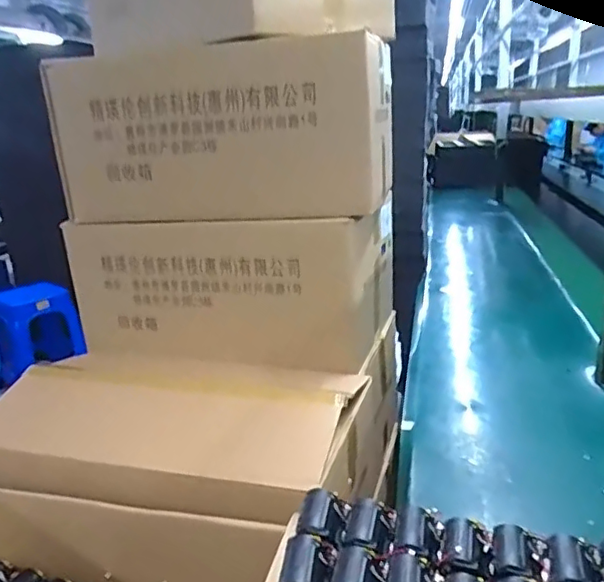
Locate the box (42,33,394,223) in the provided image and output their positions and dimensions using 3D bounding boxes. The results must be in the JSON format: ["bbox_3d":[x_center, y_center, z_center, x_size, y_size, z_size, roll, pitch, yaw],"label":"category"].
[{"bbox_3d":[-0.113,-0.263,0.964,0.493,0.246,0.287,1,19,16],"label":"box"}]

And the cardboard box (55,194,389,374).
[{"bbox_3d":[-0.112,-0.020,1.063,0.522,0.251,0.297,1,19,16],"label":"cardboard box"}]

